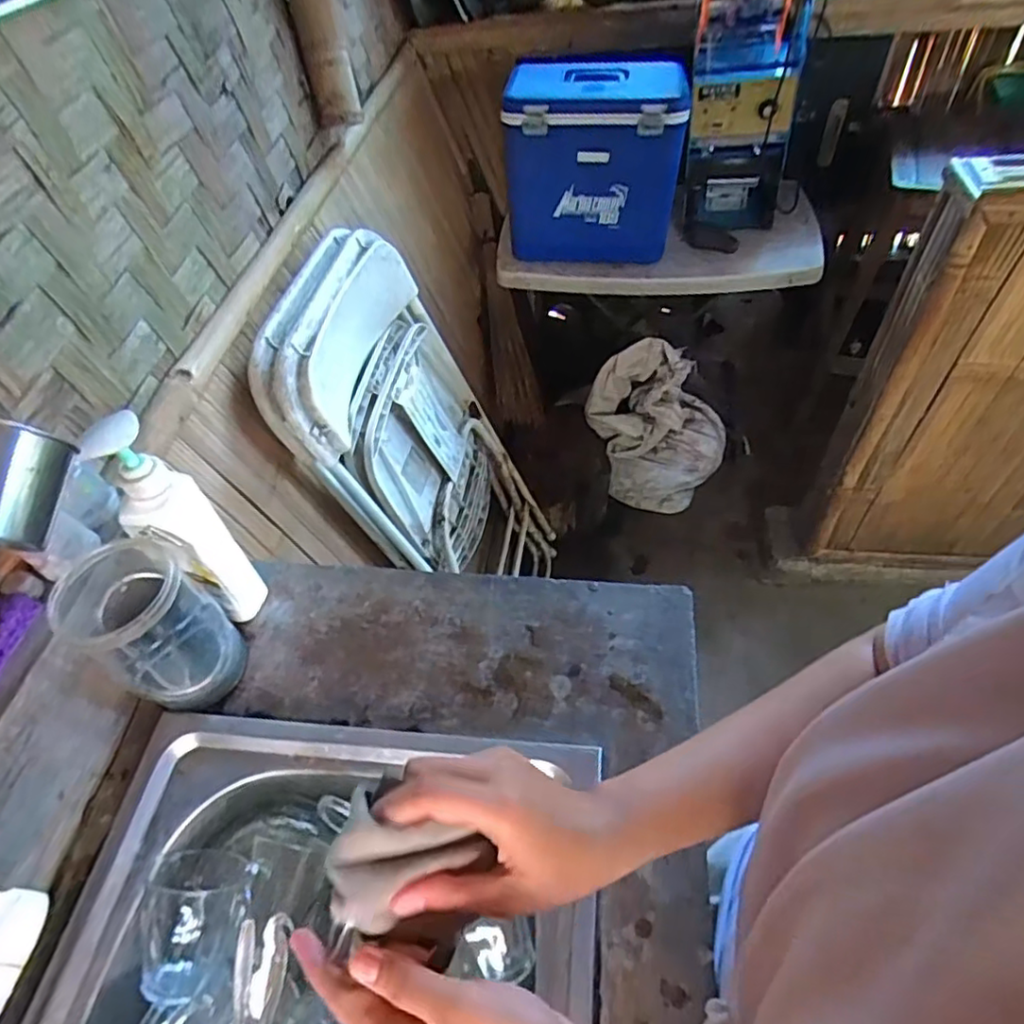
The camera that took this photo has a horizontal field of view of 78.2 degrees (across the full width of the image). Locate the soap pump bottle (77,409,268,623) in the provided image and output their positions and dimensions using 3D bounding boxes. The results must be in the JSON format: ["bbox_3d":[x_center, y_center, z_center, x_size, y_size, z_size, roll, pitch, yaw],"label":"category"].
[{"bbox_3d":[-0.290,0.018,0.558,0.044,0.237,0.064,29,60,25],"label":"soap pump bottle"}]

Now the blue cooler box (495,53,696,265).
[{"bbox_3d":[0.177,-0.741,1.357,0.357,0.335,0.211,8,53,12],"label":"blue cooler box"}]

